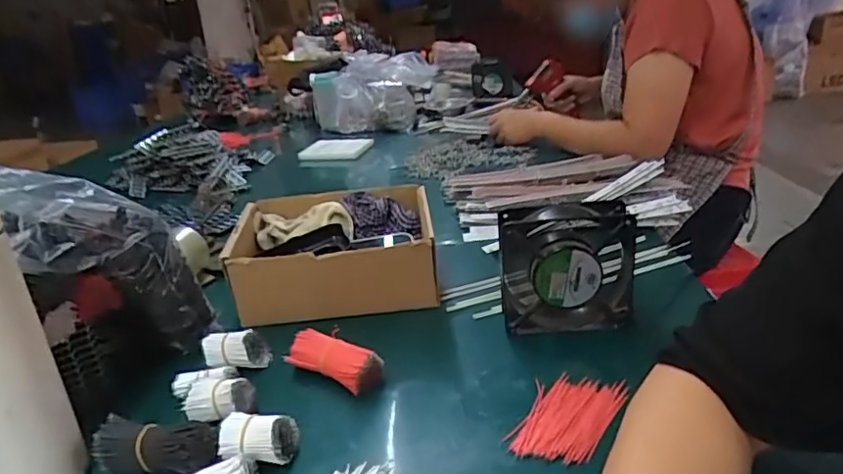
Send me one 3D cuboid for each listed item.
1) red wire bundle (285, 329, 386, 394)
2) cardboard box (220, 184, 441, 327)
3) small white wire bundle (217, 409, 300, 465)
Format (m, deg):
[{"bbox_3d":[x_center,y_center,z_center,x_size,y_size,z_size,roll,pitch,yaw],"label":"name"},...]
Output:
[{"bbox_3d":[-0.078,0.113,0.508,0.085,0.040,0.034,5,25,28],"label":"red wire bundle"},{"bbox_3d":[-0.093,0.019,0.646,0.213,0.095,0.166,-7,22,0],"label":"cardboard box"},{"bbox_3d":[-0.122,0.154,0.424,0.051,0.037,0.031,-6,22,3],"label":"small white wire bundle"}]

